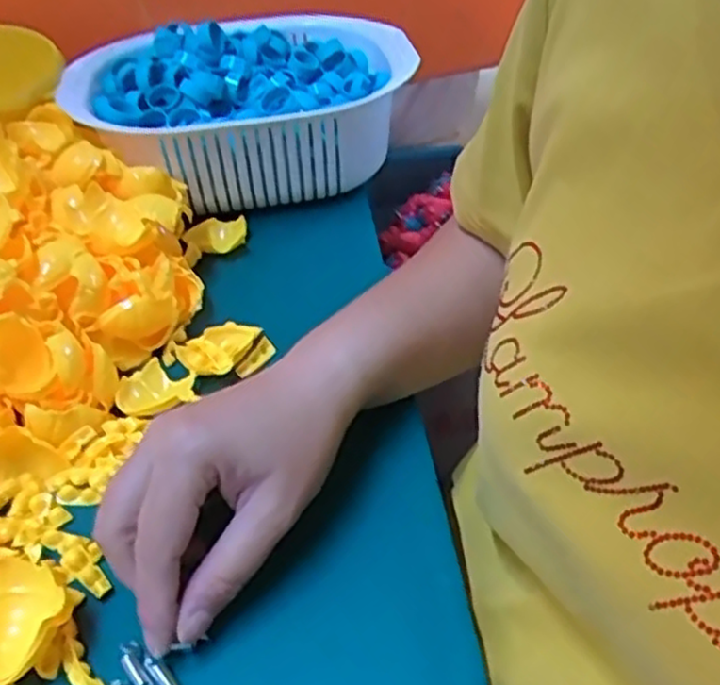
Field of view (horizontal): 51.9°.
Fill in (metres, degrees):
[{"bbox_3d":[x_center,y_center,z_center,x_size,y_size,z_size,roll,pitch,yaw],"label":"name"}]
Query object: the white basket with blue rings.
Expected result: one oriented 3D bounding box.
[{"bbox_3d":[-0.090,-0.185,0.584,0.247,0.085,0.222,-34,50,-30],"label":"white basket with blue rings"}]

